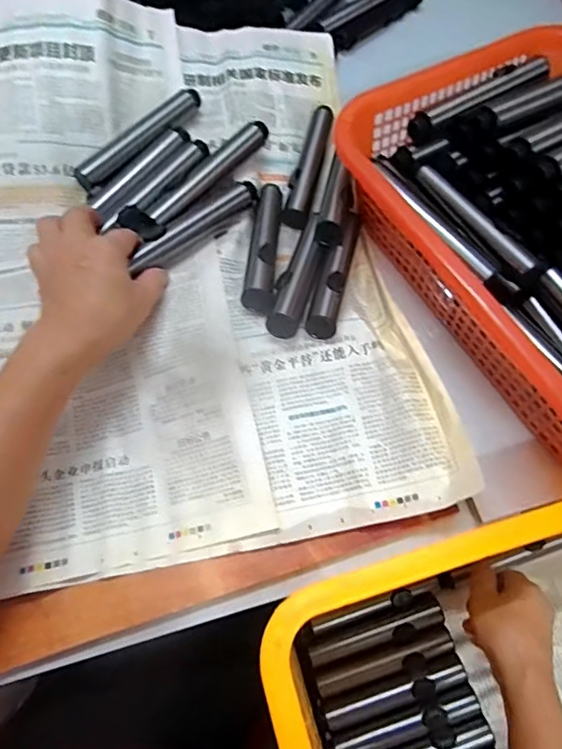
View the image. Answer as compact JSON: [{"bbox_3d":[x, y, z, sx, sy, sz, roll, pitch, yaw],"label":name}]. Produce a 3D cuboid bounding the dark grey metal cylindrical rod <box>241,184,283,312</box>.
[{"bbox_3d":[-0.013,-0.121,0.447,0.023,0.021,0.153,5,54,2],"label":"dark grey metal cylindrical rod"}]

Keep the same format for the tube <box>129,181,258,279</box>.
[{"bbox_3d":[-0.076,-0.136,0.454,0.024,0.017,0.135,41,66,16],"label":"tube"}]

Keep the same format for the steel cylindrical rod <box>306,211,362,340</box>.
[{"bbox_3d":[0.049,-0.091,0.433,0.024,0.024,0.142,15,55,6],"label":"steel cylindrical rod"}]

